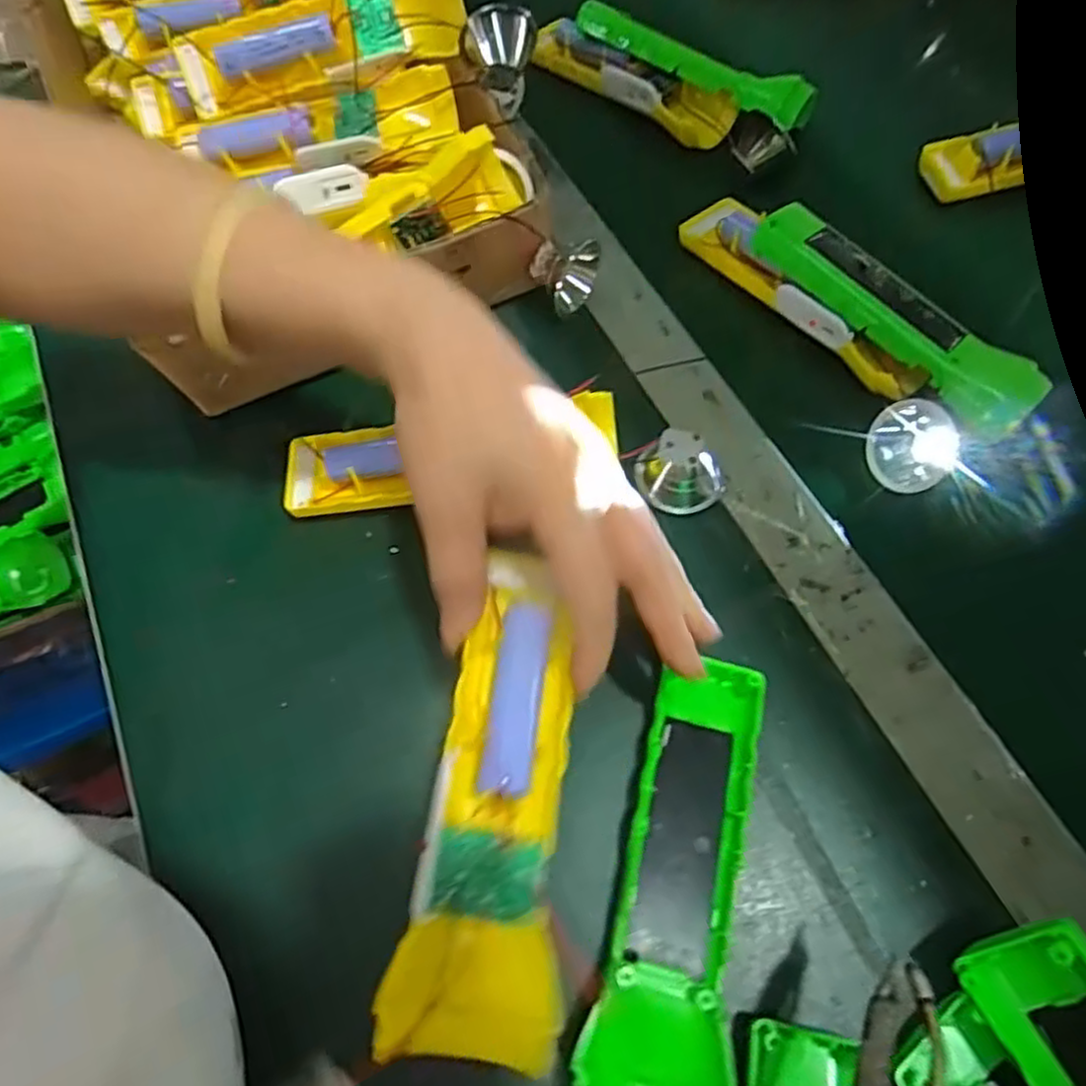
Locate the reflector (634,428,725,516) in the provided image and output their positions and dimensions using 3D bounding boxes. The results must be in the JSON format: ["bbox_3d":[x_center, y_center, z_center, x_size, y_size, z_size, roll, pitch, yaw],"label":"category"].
[{"bbox_3d":[0.069,-0.034,0.351,0.040,0.025,0.034,-26,65,-10],"label":"reflector"}]

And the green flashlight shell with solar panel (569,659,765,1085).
[{"bbox_3d":[0.054,0.126,0.276,0.050,0.026,0.160,13,65,7],"label":"green flashlight shell with solar panel"}]

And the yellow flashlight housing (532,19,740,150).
[{"bbox_3d":[0.056,-0.317,0.490,0.158,0.024,0.034,37,70,18],"label":"yellow flashlight housing"}]

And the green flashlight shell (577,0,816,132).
[{"bbox_3d":[0.097,-0.316,0.477,0.162,0.026,0.042,32,69,17],"label":"green flashlight shell"}]

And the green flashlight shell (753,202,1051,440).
[{"bbox_3d":[0.180,-0.117,0.373,0.035,0.031,0.160,-41,69,-16],"label":"green flashlight shell"}]

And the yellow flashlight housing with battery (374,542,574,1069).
[{"bbox_3d":[-0.014,0.085,0.242,0.049,0.033,0.159,6,74,4],"label":"yellow flashlight housing with battery"}]

